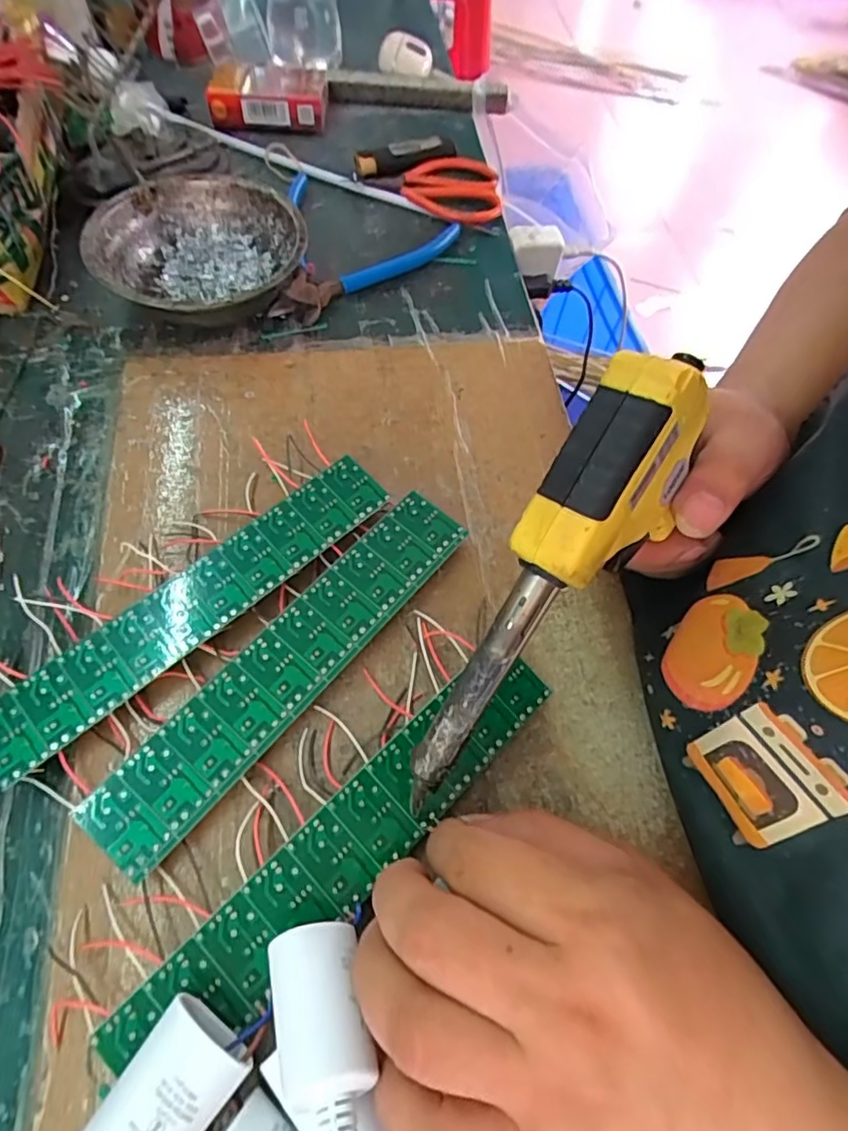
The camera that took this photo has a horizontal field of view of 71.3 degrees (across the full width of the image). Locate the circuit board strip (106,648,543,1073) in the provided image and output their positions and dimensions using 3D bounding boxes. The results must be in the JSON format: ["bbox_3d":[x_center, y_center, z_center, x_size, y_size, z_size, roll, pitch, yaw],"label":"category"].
[{"bbox_3d":[-0.026,0.105,0.230,0.198,0.008,0.039,-36,70,-20],"label":"circuit board strip"}]

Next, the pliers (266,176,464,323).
[{"bbox_3d":[-0.063,-0.216,0.404,0.134,0.015,0.135,24,63,8],"label":"pliers"}]

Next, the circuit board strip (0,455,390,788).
[{"bbox_3d":[-0.103,0.018,0.277,0.199,0.020,0.035,-39,71,-21],"label":"circuit board strip"}]

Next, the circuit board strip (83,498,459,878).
[{"bbox_3d":[-0.058,0.041,0.270,0.039,0.016,0.200,38,66,15],"label":"circuit board strip"}]

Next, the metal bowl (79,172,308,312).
[{"bbox_3d":[-0.137,-0.190,0.371,0.122,0.041,0.122,2,62,-3],"label":"metal bowl"}]

